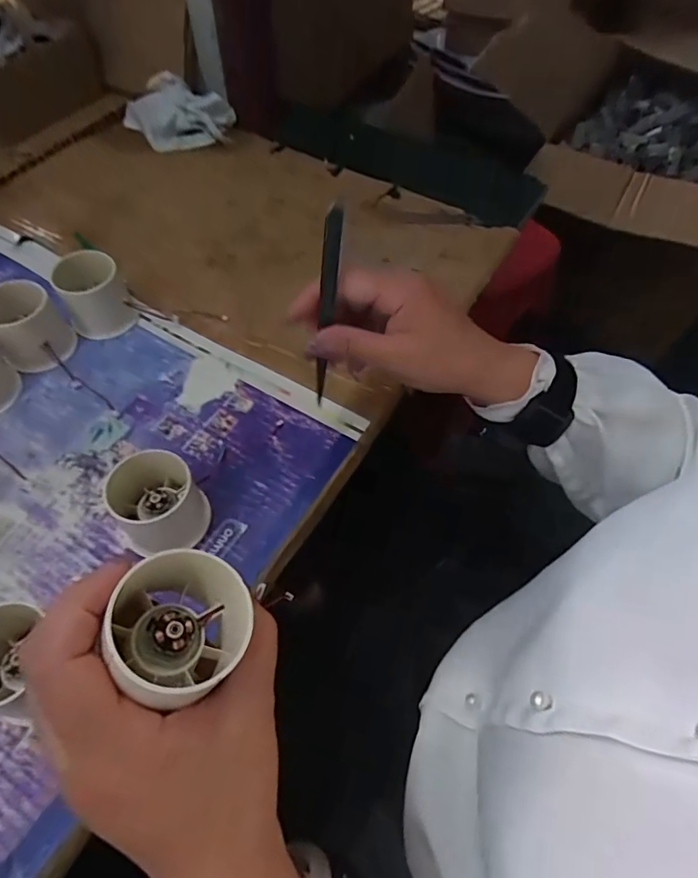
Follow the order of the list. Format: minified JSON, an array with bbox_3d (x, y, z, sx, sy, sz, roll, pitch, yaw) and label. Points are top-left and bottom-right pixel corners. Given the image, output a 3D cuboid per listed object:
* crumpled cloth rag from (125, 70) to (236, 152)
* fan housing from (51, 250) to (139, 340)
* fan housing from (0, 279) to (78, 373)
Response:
[{"bbox_3d":[-0.204,-0.396,0.596,0.118,0.040,0.094,-23,62,-17],"label":"crumpled cloth rag"},{"bbox_3d":[-0.214,-0.121,0.413,0.050,0.049,0.047,-28,64,-19],"label":"fan housing"},{"bbox_3d":[-0.250,-0.085,0.389,0.055,0.050,0.049,-38,67,-23],"label":"fan housing"}]

